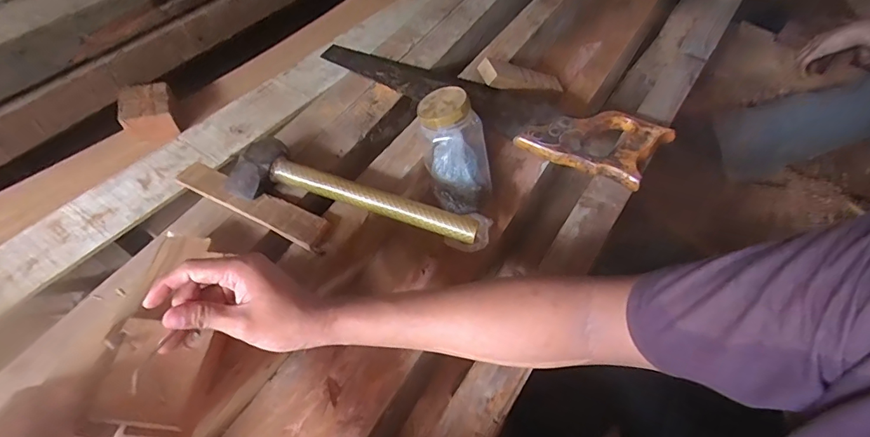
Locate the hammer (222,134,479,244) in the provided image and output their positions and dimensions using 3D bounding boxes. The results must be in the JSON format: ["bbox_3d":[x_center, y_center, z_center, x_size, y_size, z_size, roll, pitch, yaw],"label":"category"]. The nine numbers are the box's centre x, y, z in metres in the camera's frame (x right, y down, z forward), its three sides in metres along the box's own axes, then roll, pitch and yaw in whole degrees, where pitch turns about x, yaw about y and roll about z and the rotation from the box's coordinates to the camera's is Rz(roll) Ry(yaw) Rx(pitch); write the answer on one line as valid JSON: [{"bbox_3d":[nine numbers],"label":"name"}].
[{"bbox_3d":[-0.096,-0.030,0.538,0.298,0.044,0.075,13,53,7],"label":"hammer"}]

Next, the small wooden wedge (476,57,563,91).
[{"bbox_3d":[0.140,-0.220,0.707,0.169,0.033,0.034,-2,49,-33],"label":"small wooden wedge"}]

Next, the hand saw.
[{"bbox_3d":[0.060,-0.174,0.656,0.509,0.033,0.112,23,55,14],"label":"hand saw"}]

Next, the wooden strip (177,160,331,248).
[{"bbox_3d":[-0.221,-0.021,0.539,0.205,0.015,0.040,23,60,16],"label":"wooden strip"}]

